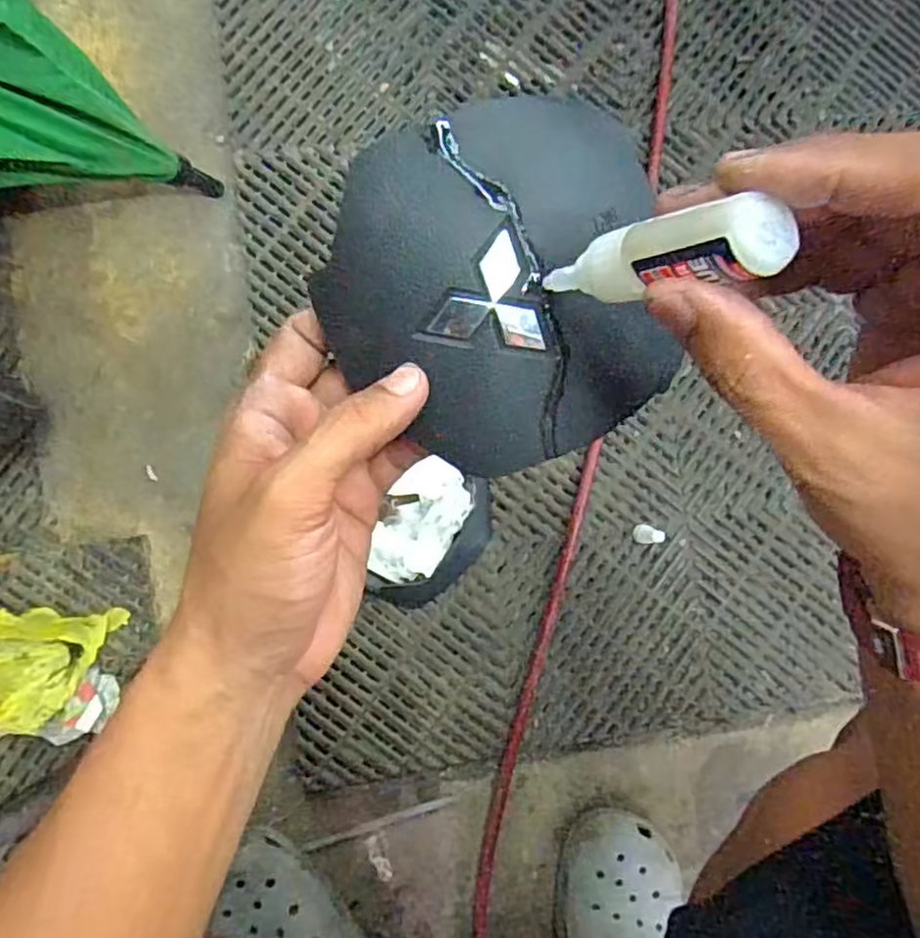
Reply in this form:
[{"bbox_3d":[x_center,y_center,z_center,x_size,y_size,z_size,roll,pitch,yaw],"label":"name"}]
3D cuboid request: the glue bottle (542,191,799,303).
[{"bbox_3d":[0.052,-0.058,0.188,0.020,0.071,0.017,14,85,-37],"label":"glue bottle"}]

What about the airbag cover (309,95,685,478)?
[{"bbox_3d":[0.014,-0.062,0.262,0.120,0.045,0.116,-16,108,2],"label":"airbag cover"}]

